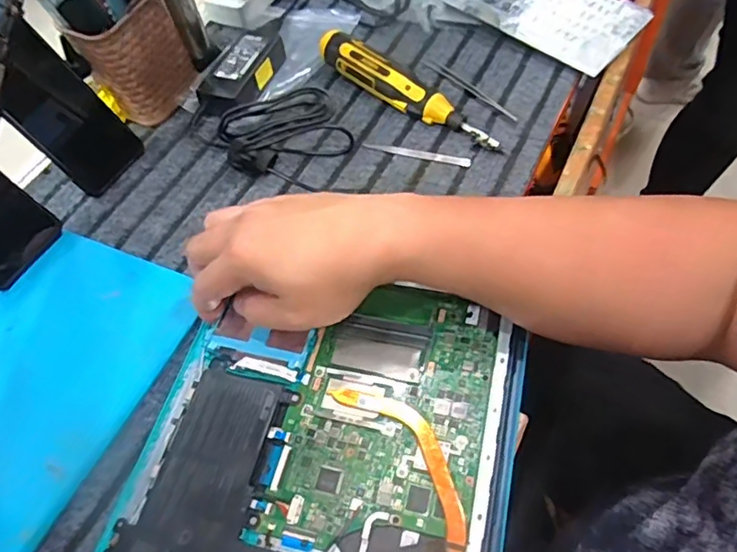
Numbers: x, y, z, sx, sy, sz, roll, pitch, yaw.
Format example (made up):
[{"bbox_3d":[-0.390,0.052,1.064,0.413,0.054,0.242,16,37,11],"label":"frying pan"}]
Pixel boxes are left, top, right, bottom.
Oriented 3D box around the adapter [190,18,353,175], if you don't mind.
[{"bbox_3d":[-0.112,-0.179,0.560,0.129,0.028,0.196,-22,56,-7],"label":"adapter"}]

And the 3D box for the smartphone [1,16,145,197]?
[{"bbox_3d":[-0.278,-0.150,0.501,0.008,0.154,0.075,1,51,45],"label":"smartphone"}]

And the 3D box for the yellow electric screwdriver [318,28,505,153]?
[{"bbox_3d":[0.036,-0.179,0.538,0.213,0.035,0.032,35,67,27],"label":"yellow electric screwdriver"}]

